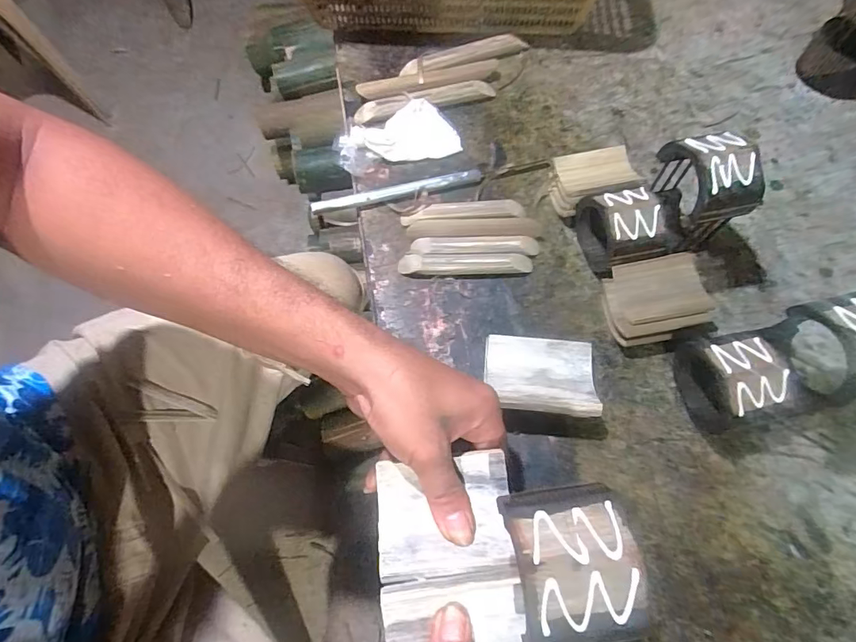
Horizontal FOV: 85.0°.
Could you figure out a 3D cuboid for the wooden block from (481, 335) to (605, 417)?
[{"bbox_3d":[0.089,0.044,0.376,0.085,0.035,0.064,5,66,3],"label":"wooden block"}]

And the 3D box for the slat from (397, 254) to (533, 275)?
[{"bbox_3d":[0.034,-0.051,0.425,0.119,0.005,0.019,0,86,-1],"label":"slat"}]

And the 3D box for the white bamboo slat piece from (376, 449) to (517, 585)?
[{"bbox_3d":[0.010,0.119,0.290,0.082,0.015,0.067,-5,66,-1],"label":"white bamboo slat piece"}]

